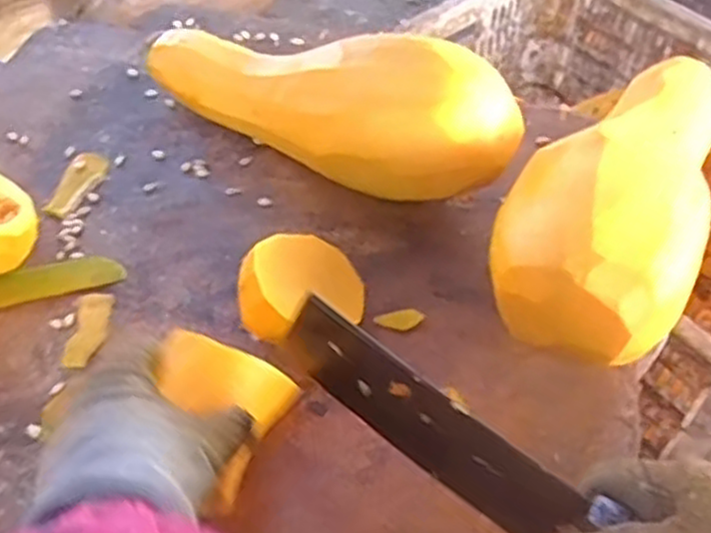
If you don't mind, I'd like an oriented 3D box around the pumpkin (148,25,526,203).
[{"bbox_3d":[-0.030,-0.144,0.591,0.321,0.099,0.091,30,58,24],"label":"pumpkin"}]

